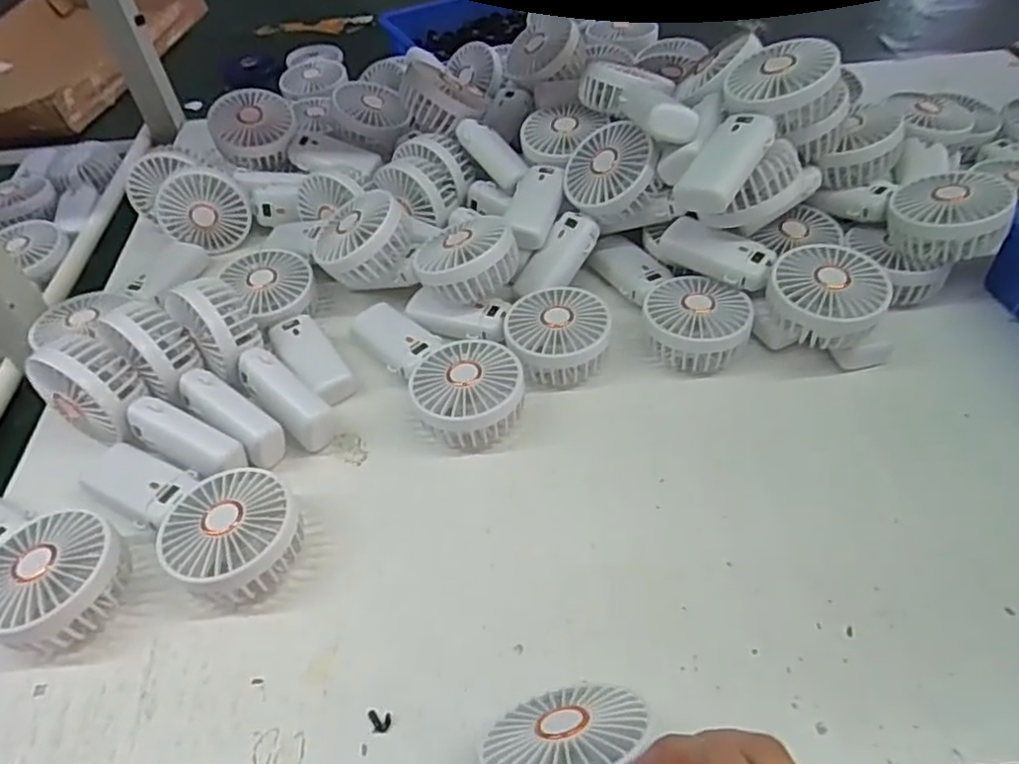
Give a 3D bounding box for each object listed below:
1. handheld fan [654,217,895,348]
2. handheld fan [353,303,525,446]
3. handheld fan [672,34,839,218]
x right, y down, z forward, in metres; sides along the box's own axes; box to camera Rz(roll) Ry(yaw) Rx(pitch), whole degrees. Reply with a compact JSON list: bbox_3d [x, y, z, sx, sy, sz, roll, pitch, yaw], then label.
[{"bbox_3d":[0.216,-0.092,0.563,0.083,0.037,0.185,-36,55,-25],"label":"handheld fan"},{"bbox_3d":[-0.057,-0.019,0.559,0.088,0.042,0.182,-26,50,-18],"label":"handheld fan"},{"bbox_3d":[0.191,-0.203,0.555,0.182,0.049,0.090,-47,48,-8],"label":"handheld fan"}]

